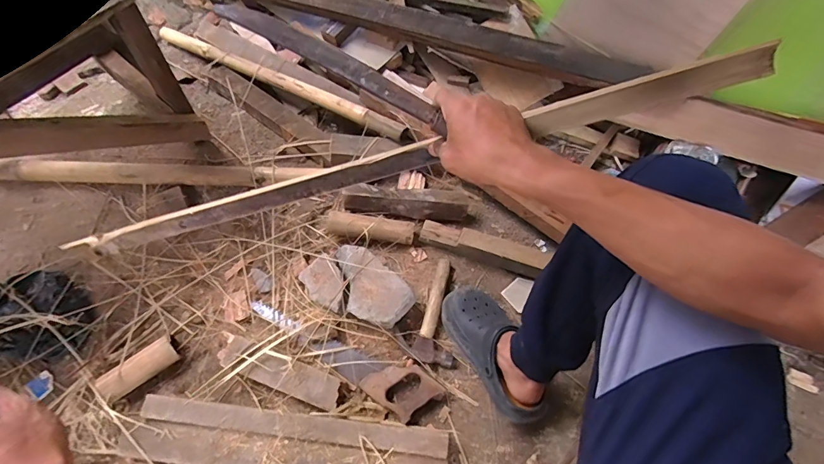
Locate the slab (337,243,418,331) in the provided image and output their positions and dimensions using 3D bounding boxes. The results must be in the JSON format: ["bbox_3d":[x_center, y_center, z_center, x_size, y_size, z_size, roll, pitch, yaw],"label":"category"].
[{"bbox_3d":[-0.086,0.105,0.805,0.176,0.029,0.108,39,68,14],"label":"slab"}]

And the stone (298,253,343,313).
[{"bbox_3d":[-0.169,0.100,0.811,0.072,0.022,0.102,-38,72,-19],"label":"stone"}]

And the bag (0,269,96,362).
[{"bbox_3d":[-0.706,0.147,0.768,0.168,0.097,0.171,-17,66,-11],"label":"bag"}]

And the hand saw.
[{"bbox_3d":[-0.140,0.233,0.806,0.421,0.041,0.091,27,66,10],"label":"hand saw"}]

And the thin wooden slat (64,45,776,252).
[{"bbox_3d":[-0.058,-0.073,0.489,0.824,0.053,0.016,-13,64,14],"label":"thin wooden slat"}]

